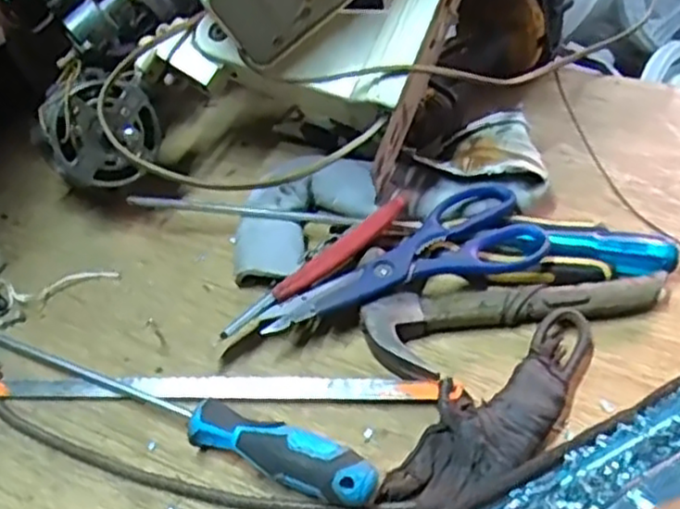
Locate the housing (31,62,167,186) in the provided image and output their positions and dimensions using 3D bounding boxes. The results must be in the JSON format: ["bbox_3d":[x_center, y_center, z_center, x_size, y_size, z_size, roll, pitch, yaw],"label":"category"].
[{"bbox_3d":[-0.182,-0.094,0.543,0.085,0.086,0.055,-23,18,-25],"label":"housing"}]

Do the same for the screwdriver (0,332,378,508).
[{"bbox_3d":[-0.116,0.083,0.442,0.299,0.030,0.032,19,50,21],"label":"screwdriver"}]

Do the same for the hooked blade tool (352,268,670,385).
[{"bbox_3d":[0.113,0.033,0.484,0.195,0.024,0.072,-17,47,-13],"label":"hooked blade tool"}]

